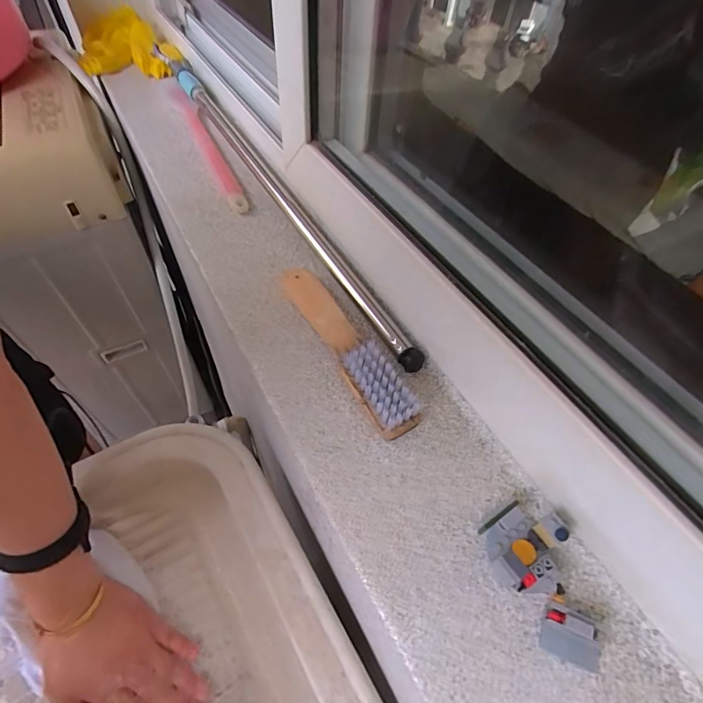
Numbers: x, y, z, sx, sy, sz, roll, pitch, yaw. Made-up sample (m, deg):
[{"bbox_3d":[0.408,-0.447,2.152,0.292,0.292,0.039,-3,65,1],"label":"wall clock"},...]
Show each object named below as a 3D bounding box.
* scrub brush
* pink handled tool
[{"bbox_3d":[-0.010,-0.015,0.372,0.032,0.040,0.204,-23,58,-20],"label":"scrub brush"},{"bbox_3d":[-0.199,-0.283,0.567,0.023,0.022,0.305,-21,57,-19],"label":"pink handled tool"}]

